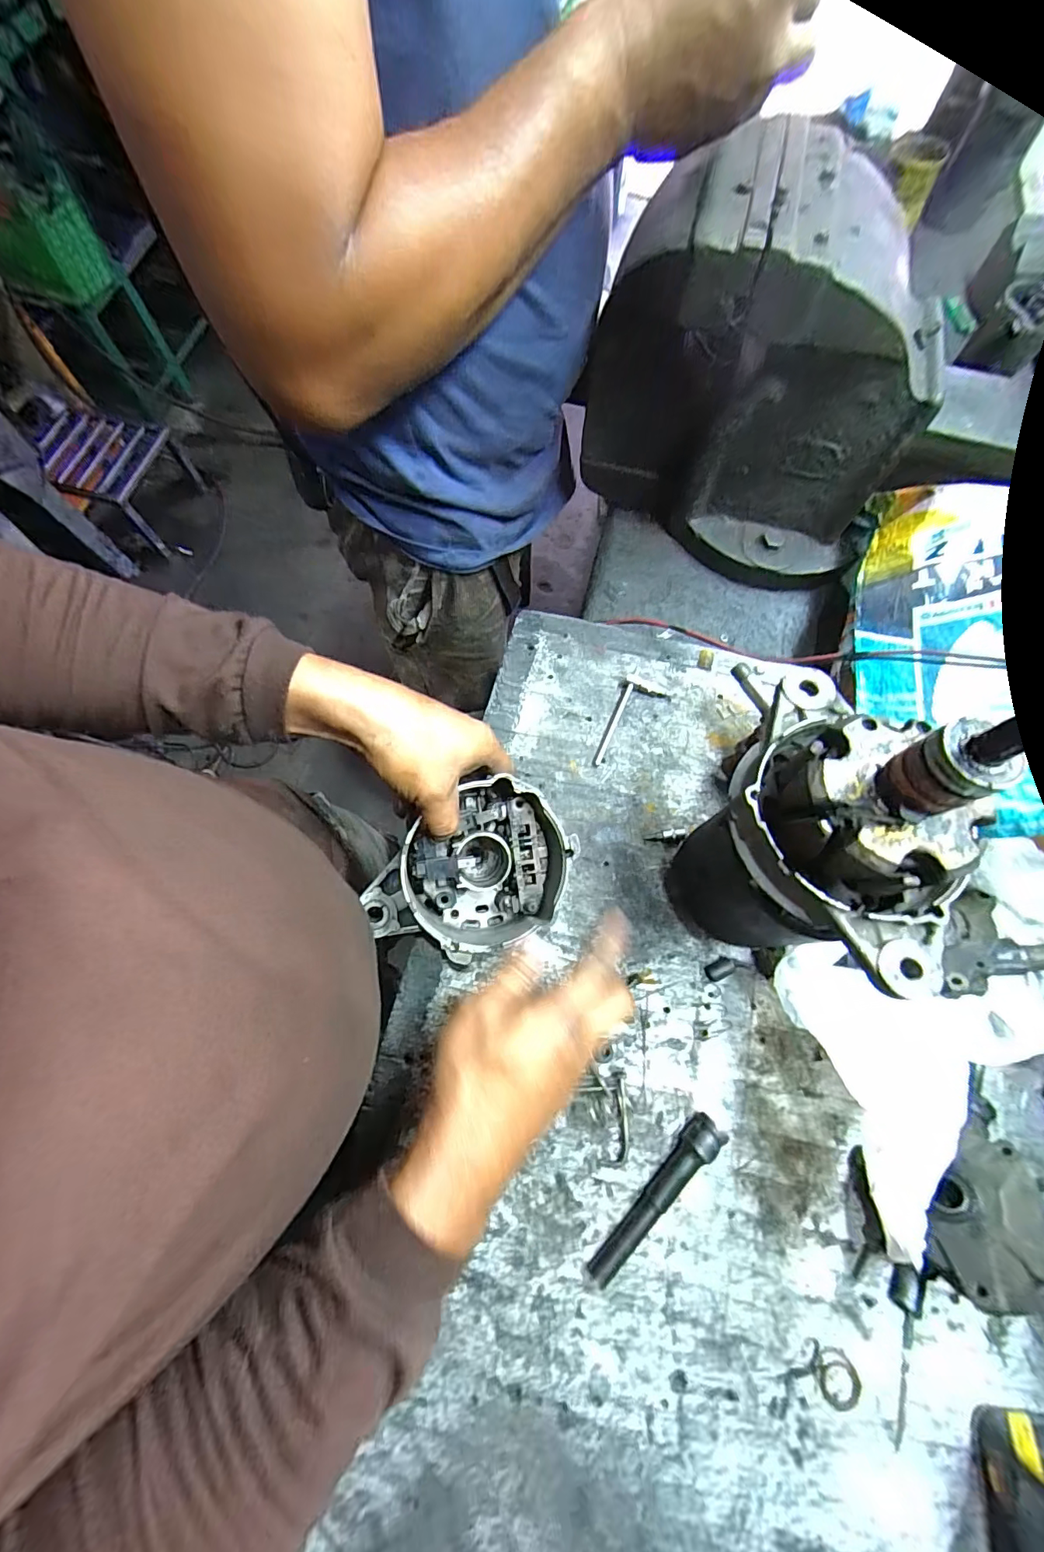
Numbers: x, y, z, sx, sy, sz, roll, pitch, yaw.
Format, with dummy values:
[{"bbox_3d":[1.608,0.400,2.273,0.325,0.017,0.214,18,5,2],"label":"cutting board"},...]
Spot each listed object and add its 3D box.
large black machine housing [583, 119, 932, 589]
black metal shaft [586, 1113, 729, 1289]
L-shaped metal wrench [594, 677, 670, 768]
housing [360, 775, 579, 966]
[{"bbox_3d":[0.231,-0.377,0.486,0.305,0.258,0.174,24,71,8],"label":"large black machine housing"},{"bbox_3d":[0.094,0.296,0.351,0.127,0.021,0.021,-42,75,-14],"label":"black metal shaft"},{"bbox_3d":[0.108,-0.048,0.486,0.046,0.006,0.101,21,71,7],"label":"L-shaped metal wrench"},{"bbox_3d":[-0.038,0.079,0.388,0.157,0.068,0.116,-42,92,-4],"label":"housing"}]

